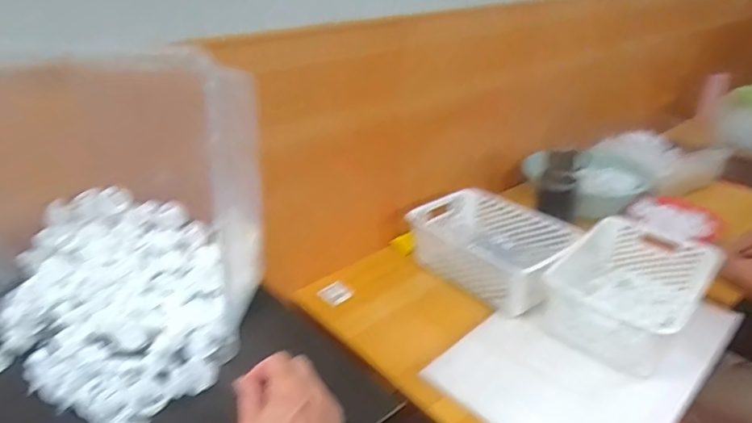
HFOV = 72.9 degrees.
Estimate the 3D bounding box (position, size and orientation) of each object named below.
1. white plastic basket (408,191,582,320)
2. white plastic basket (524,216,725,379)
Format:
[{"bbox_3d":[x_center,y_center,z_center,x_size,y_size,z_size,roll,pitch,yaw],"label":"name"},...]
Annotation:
[{"bbox_3d":[0.234,0.076,1.042,0.211,0.112,0.307,-24,37,-38],"label":"white plastic basket"},{"bbox_3d":[0.452,0.136,0.912,0.309,0.107,0.215,-23,36,-36],"label":"white plastic basket"}]

